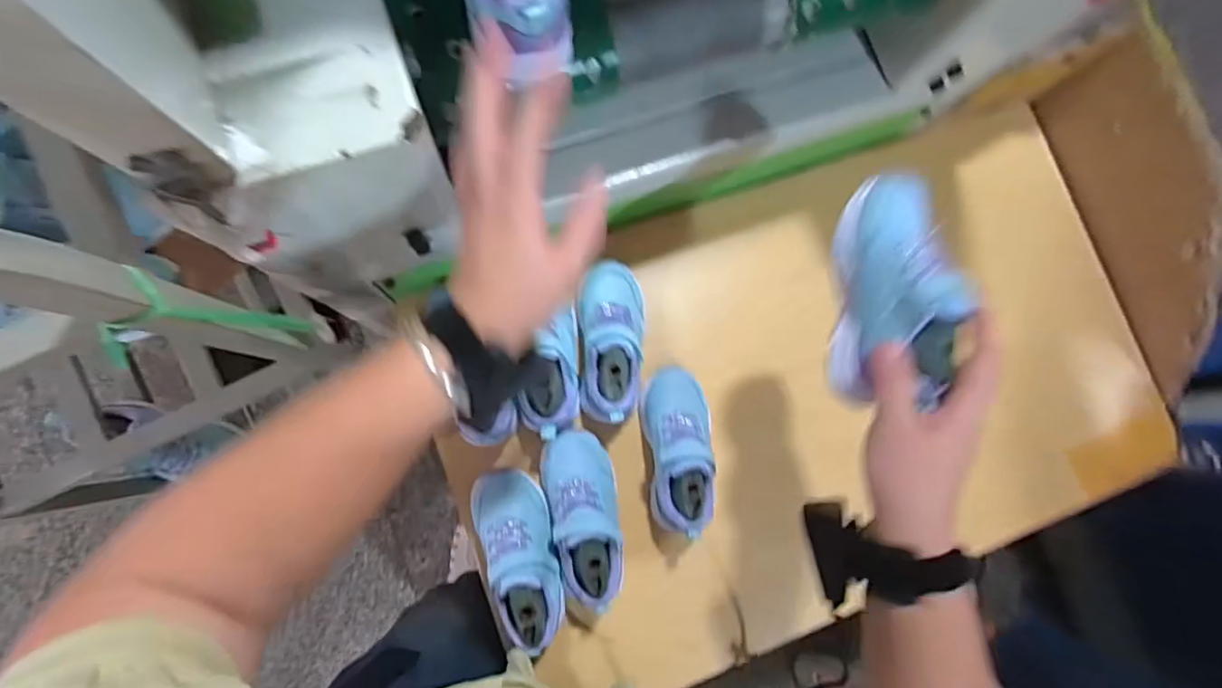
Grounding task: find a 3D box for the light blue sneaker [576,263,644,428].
[{"bbox_3d":[0.004,-0.004,0.585,0.077,0.084,0.171,3,69,-6],"label":"light blue sneaker"}]

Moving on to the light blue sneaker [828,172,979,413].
[{"bbox_3d":[0.210,-0.038,0.409,0.057,0.086,0.154,0,93,-44],"label":"light blue sneaker"}]

